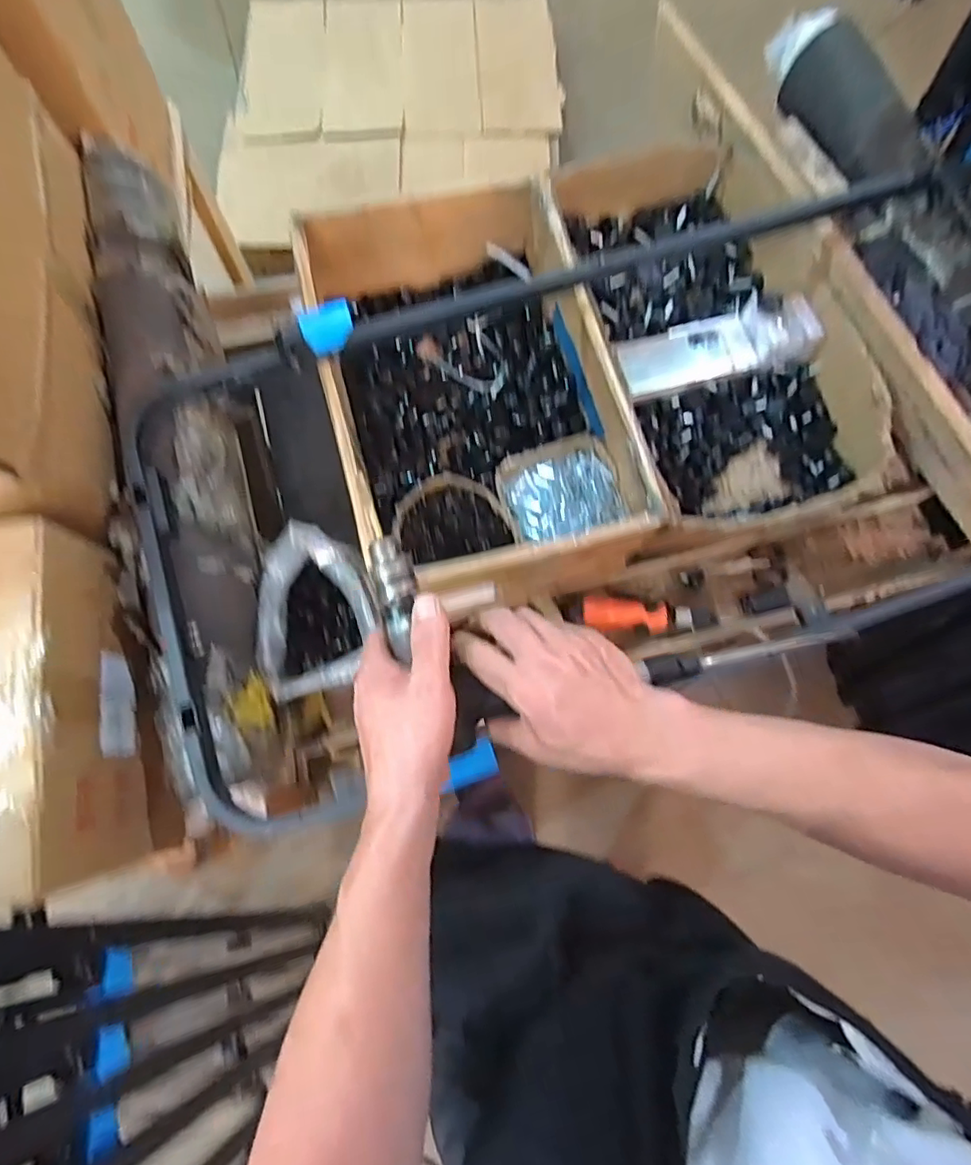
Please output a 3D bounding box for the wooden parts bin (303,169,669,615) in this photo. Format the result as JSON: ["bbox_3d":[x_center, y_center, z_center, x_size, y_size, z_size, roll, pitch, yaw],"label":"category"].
[{"bbox_3d":[-0.022,-0.250,0.786,0.353,0.164,0.536,-16,76,-5],"label":"wooden parts bin"}]

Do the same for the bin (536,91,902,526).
[{"bbox_3d":[0.311,-0.374,0.849,0.353,0.145,0.639,-12,75,-4],"label":"bin"}]

